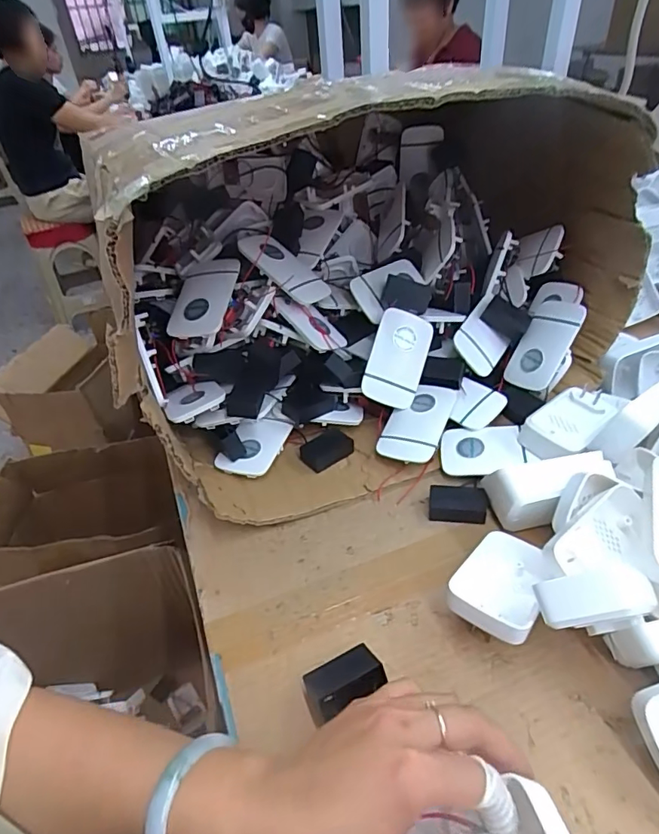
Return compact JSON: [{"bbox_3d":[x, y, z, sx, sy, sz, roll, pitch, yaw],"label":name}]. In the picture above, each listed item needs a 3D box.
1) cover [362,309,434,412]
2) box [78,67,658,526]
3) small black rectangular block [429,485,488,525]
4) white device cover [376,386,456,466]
[{"bbox_3d":[0.070,-0.060,0.515,0.057,0.097,0.008,18,-4,-7],"label":"cover"},{"bbox_3d":[0.041,-0.163,0.543,0.486,0.297,0.428,-13,39,-9],"label":"box"},{"bbox_3d":[0.114,0.079,0.450,0.049,0.019,0.027,2,39,9],"label":"small black rectangular block"},{"bbox_3d":[0.087,0.003,0.508,0.059,0.010,0.096,9,54,26],"label":"white device cover"}]

